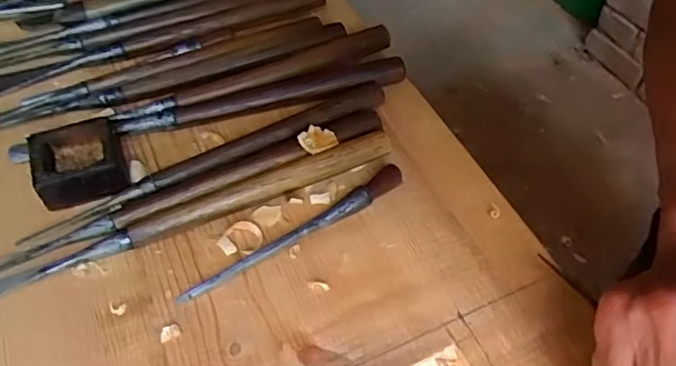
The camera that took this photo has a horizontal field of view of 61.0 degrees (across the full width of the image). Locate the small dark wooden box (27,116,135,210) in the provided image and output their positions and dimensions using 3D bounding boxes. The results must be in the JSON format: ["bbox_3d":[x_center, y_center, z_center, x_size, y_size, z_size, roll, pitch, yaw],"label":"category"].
[{"bbox_3d":[-0.155,-0.013,0.345,0.047,0.026,0.048,-19,54,-18],"label":"small dark wooden box"}]

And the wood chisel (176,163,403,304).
[{"bbox_3d":[-0.023,0.027,0.326,0.145,0.009,0.017,-28,57,-24],"label":"wood chisel"}]

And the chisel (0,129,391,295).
[{"bbox_3d":[-0.085,0.017,0.330,0.249,0.012,0.016,-17,53,-17],"label":"chisel"}]

